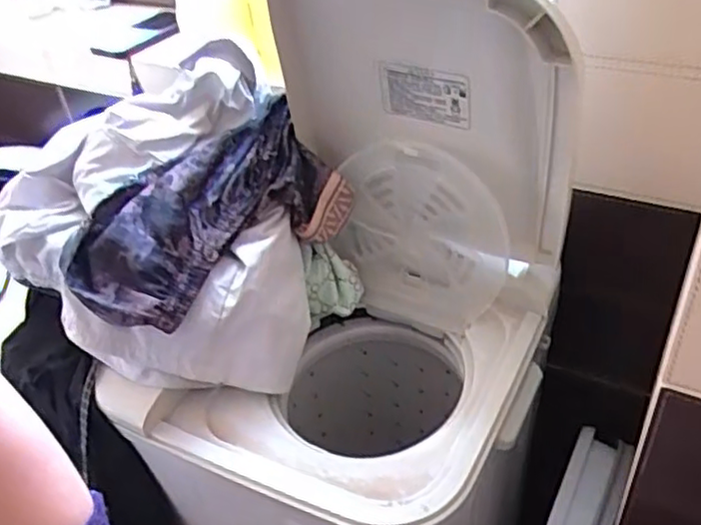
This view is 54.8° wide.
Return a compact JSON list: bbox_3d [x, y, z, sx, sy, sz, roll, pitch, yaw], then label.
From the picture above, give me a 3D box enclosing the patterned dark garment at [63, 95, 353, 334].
[{"bbox_3d":[-0.147,-0.046,0.702,0.291,0.092,0.126,-35,47,-30],"label":"patterned dark garment"}]

